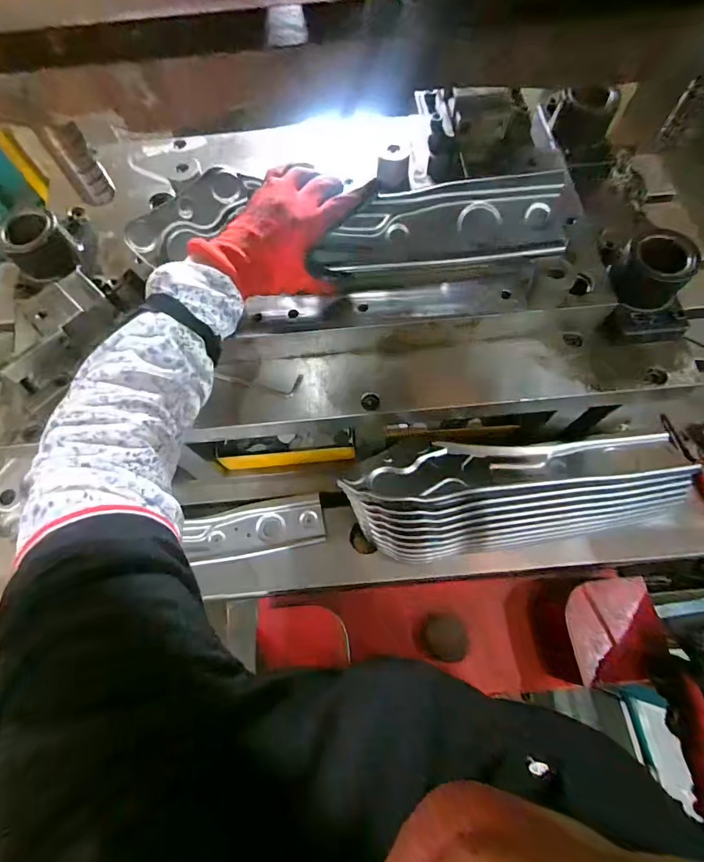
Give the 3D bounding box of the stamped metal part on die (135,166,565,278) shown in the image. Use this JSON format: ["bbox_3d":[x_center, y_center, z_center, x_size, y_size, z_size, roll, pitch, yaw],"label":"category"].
[{"bbox_3d":[-0.006,-0.210,0.433,0.445,0.055,0.087,1,68,1],"label":"stamped metal part on die"}]

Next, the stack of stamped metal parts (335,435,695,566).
[{"bbox_3d":[0.234,0.076,0.586,0.474,0.124,0.142,-9,68,-2],"label":"stack of stamped metal parts"}]

